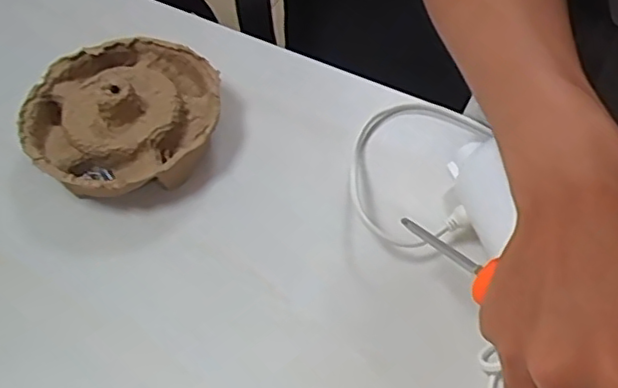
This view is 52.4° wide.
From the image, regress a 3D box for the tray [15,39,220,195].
[{"bbox_3d":[-0.159,-0.067,0.545,0.164,0.050,0.157,-24,57,-15],"label":"tray"}]

